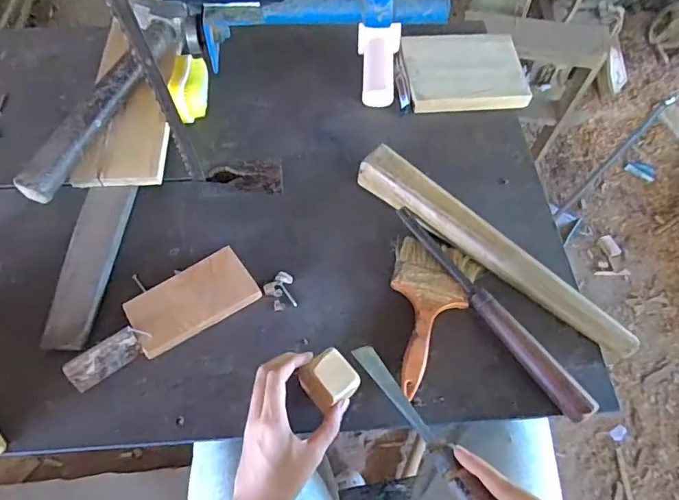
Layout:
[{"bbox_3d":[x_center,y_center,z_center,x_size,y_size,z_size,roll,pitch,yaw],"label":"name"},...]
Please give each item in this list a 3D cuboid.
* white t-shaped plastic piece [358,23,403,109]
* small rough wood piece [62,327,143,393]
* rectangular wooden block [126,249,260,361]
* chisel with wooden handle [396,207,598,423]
[{"bbox_3d":[0.055,-0.273,0.721,0.062,0.045,0.139,6,59,2],"label":"white t-shaped plastic piece"},{"bbox_3d":[-0.235,0.110,0.491,0.068,0.032,0.026,-37,67,-21],"label":"small rough wood piece"},{"bbox_3d":[-0.159,0.056,0.532,0.130,0.020,0.073,-31,65,-19],"label":"rectangular wooden block"},{"bbox_3d":[0.160,0.057,0.535,0.026,0.030,0.290,-31,64,-18],"label":"chisel with wooden handle"}]

